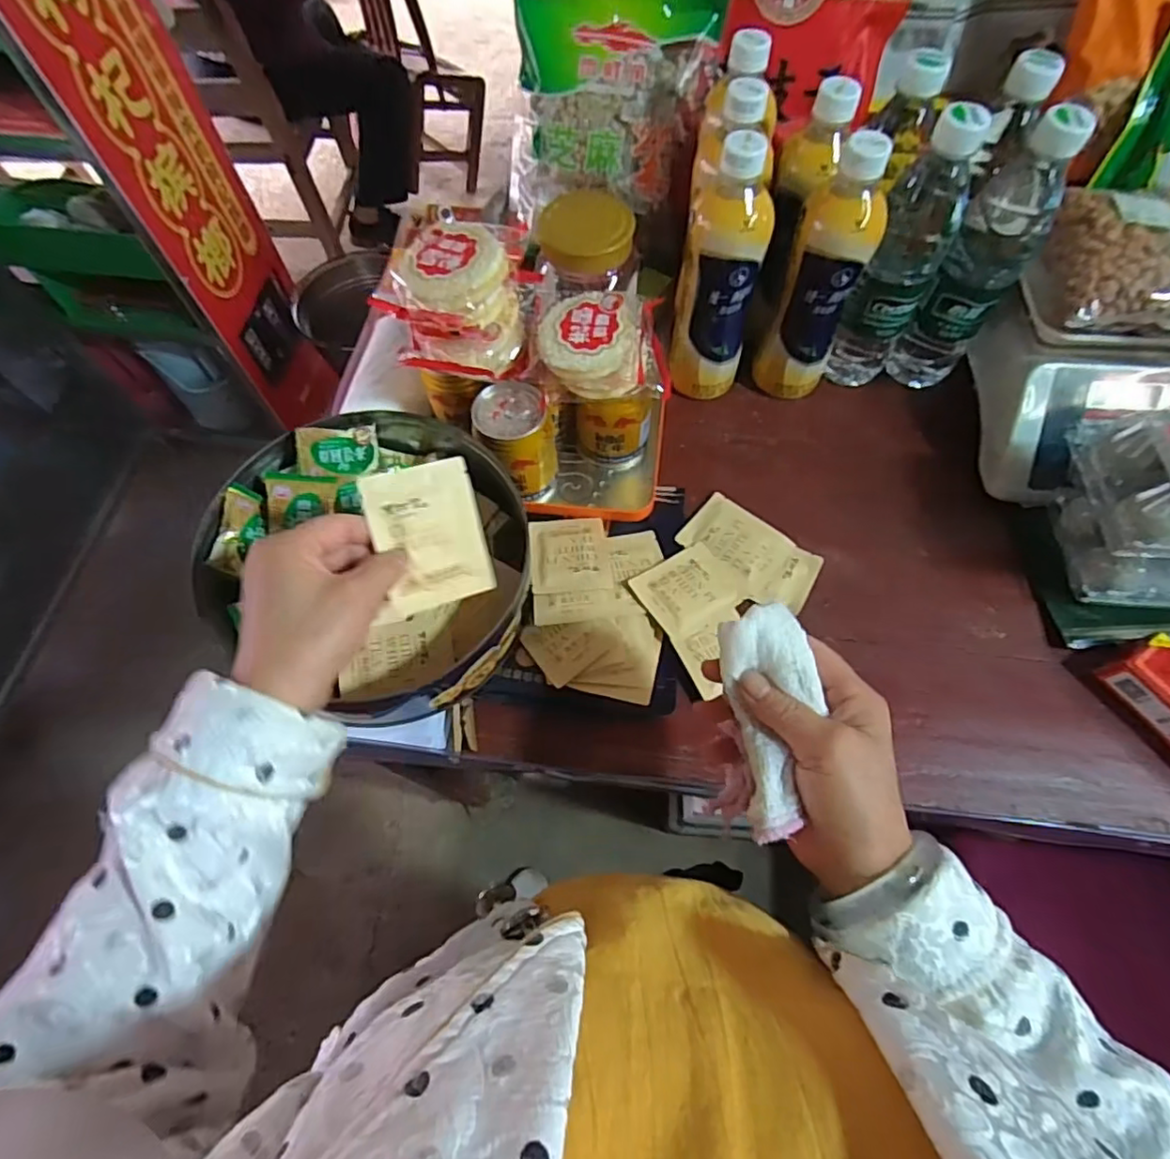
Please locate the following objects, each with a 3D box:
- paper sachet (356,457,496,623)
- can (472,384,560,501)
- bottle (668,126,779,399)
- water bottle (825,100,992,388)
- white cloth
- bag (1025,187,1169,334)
[{"bbox_3d":[-0.089,-0.024,0.353,0.064,0.005,0.080,-20,106,-30],"label":"paper sachet"},{"bbox_3d":[-0.054,-0.110,0.495,0.058,0.078,0.060,0,64,0],"label":"can"},{"bbox_3d":[0.109,-0.241,0.488,0.065,0.193,0.071,15,65,7],"label":"bottle"},{"bbox_3d":[0.251,-0.244,0.482,0.057,0.208,0.061,28,67,13],"label":"water bottle"},{"bbox_3d":[0.089,0.068,0.303,0.049,0.022,0.108,6,78,2],"label":"white cloth"},{"bbox_3d":[0.414,-0.225,0.448,0.140,0.048,0.133,8,65,4],"label":"bag"}]

